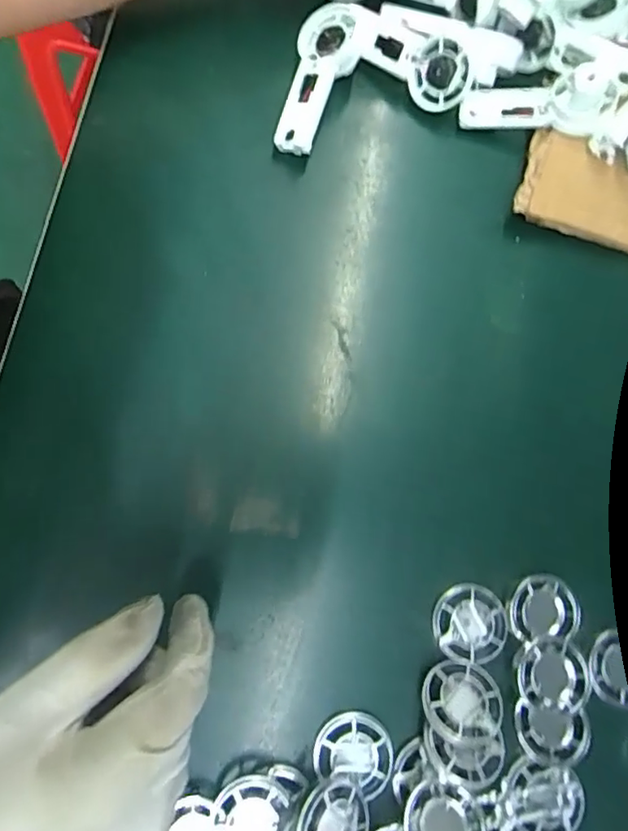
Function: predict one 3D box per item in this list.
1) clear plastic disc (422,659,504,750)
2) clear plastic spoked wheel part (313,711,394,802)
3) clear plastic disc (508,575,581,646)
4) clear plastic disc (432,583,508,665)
[{"bbox_3d":[0.074,0.144,0.277,0.039,0.005,0.038,5,48,-6],"label":"clear plastic disc"},{"bbox_3d":[0.021,0.167,0.273,0.039,0.011,0.033,26,78,0],"label":"clear plastic spoked wheel part"},{"bbox_3d":[0.123,0.103,0.293,0.035,0.009,0.032,0,79,-5],"label":"clear plastic disc"},{"bbox_3d":[0.083,0.110,0.293,0.038,0.007,0.038,1,79,-5],"label":"clear plastic disc"}]

